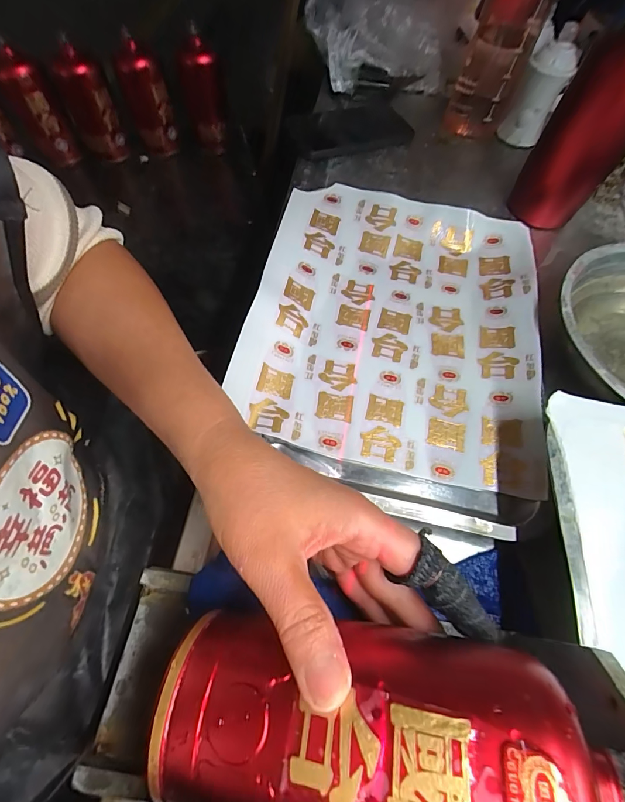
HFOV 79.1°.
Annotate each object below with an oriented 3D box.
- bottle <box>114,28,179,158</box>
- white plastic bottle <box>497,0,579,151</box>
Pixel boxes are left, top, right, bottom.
[{"bbox_3d":[-0.312,-0.560,0.725,0.080,0.166,0.074,-15,63,-10],"label":"bottle"},{"bbox_3d":[0.295,-0.408,0.490,0.057,0.112,0.063,21,64,7],"label":"white plastic bottle"}]

